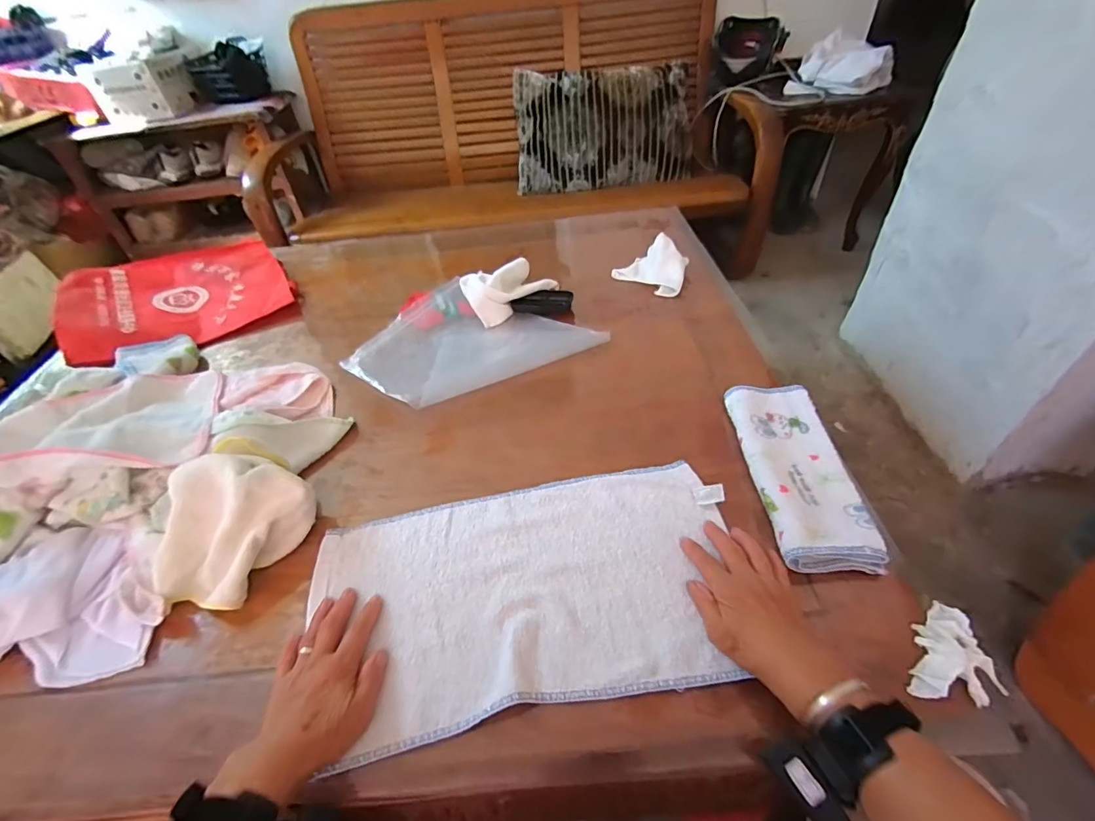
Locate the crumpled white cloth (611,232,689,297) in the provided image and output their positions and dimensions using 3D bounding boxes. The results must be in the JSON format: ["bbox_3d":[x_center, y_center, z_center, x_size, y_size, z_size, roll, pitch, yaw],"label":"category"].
[{"bbox_3d":[0.191,-0.276,0.884,0.132,0.056,0.111,12,48,17],"label":"crumpled white cloth"}]

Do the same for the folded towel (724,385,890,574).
[{"bbox_3d":[0.295,0.066,0.559,0.106,0.029,0.249,-3,45,3],"label":"folded towel"}]

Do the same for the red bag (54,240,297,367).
[{"bbox_3d":[-0.725,-0.237,0.926,0.373,0.093,0.318,-34,51,-25],"label":"red bag"}]

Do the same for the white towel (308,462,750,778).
[{"bbox_3d":[-0.020,0.183,0.494,0.434,0.011,0.238,-10,45,-5],"label":"white towel"}]

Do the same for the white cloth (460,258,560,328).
[{"bbox_3d":[-0.067,-0.227,0.866,0.161,0.060,0.113,-21,47,-15],"label":"white cloth"}]

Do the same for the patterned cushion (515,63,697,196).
[{"bbox_3d":[0.200,-0.970,1.628,0.608,0.372,0.077,0,16,6],"label":"patterned cushion"}]

